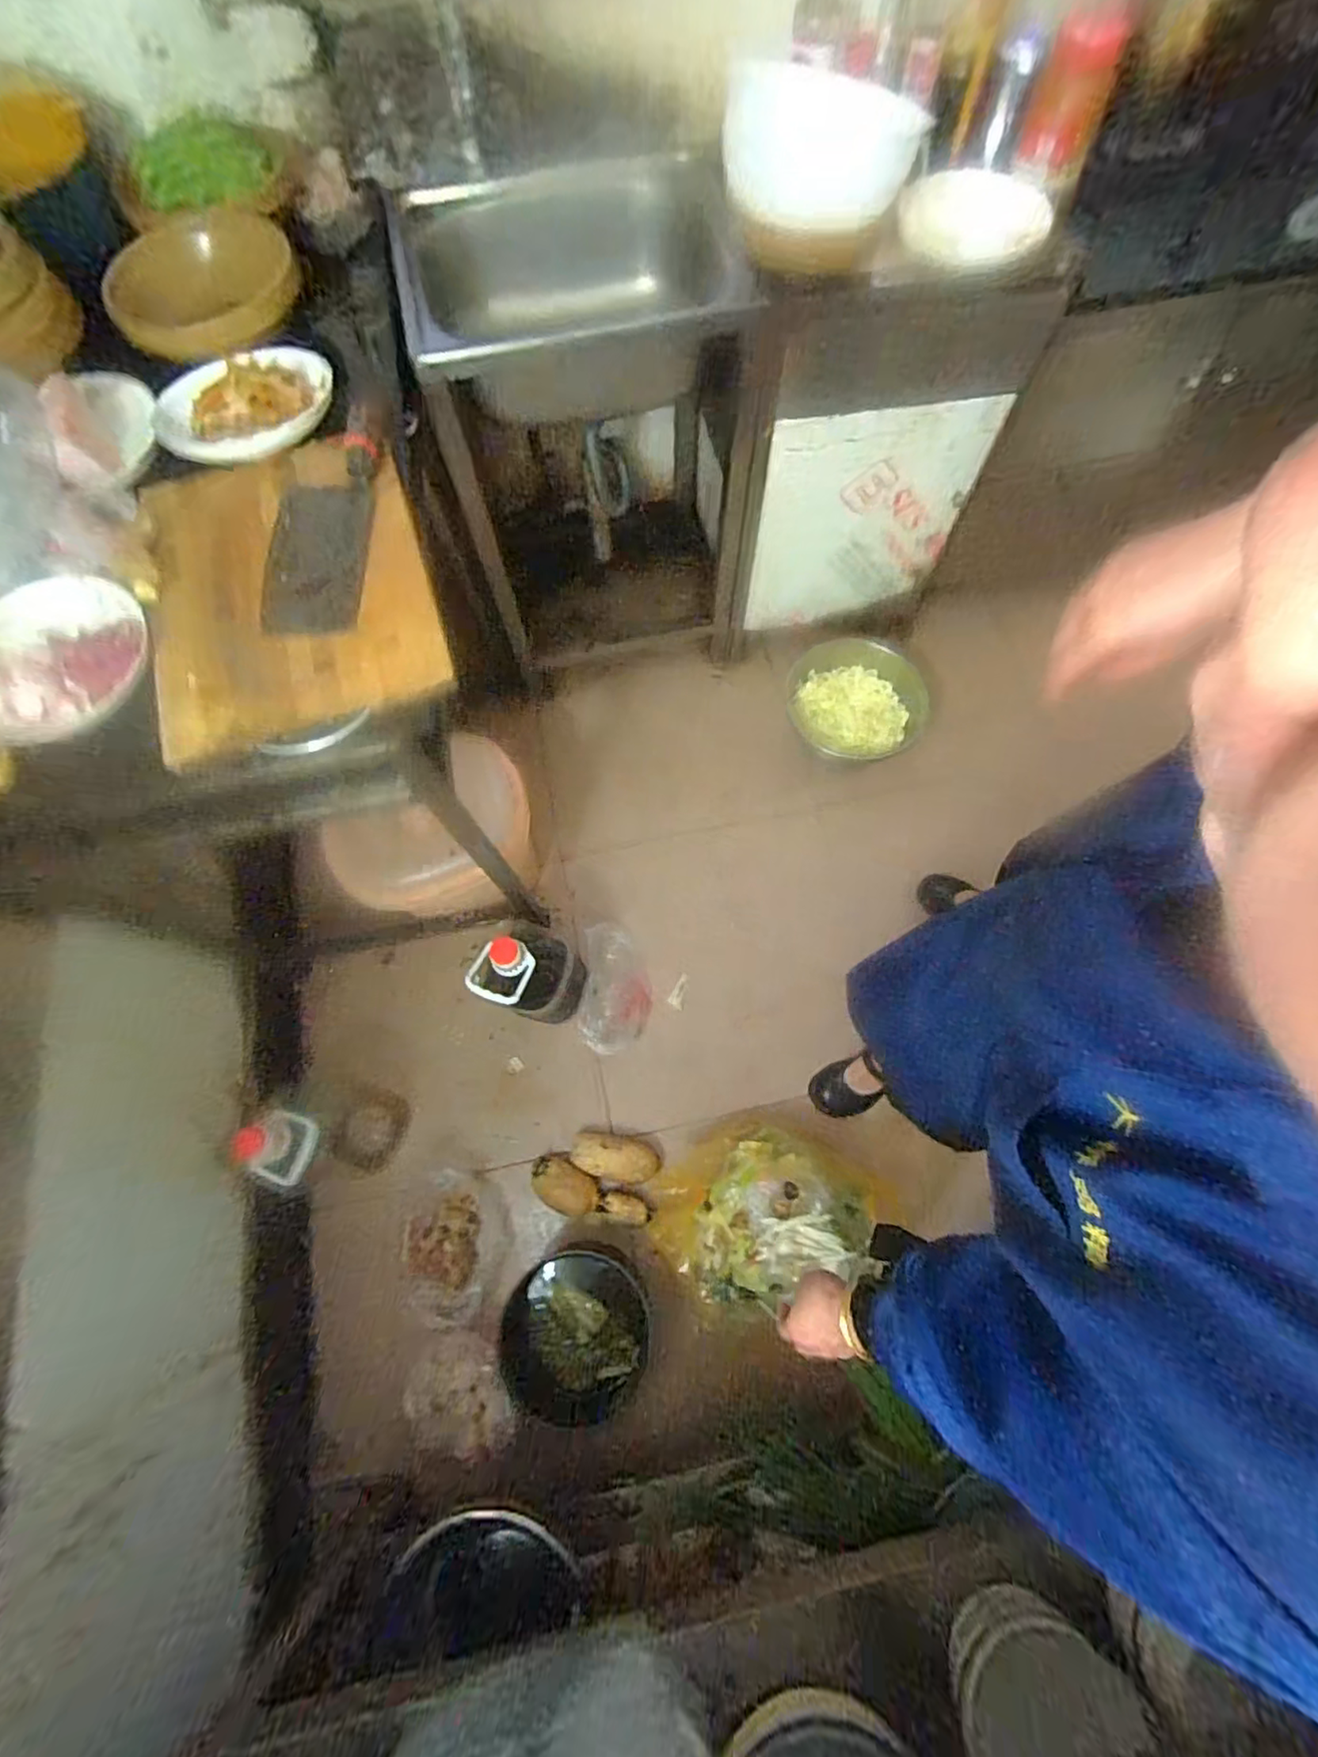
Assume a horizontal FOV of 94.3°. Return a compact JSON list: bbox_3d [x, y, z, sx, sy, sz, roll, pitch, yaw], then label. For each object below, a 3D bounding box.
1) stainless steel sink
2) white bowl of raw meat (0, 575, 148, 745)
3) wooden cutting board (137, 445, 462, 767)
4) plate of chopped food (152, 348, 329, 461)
[{"bbox_3d":[-0.133,-0.889,0.942,0.502,0.168,0.396,-13,71,-4],"label":"stainless steel sink"},{"bbox_3d":[-0.587,-0.212,0.600,0.186,0.040,0.189,-3,67,7],"label":"white bowl of raw meat"},{"bbox_3d":[-0.385,-0.309,0.629,0.276,0.030,0.353,-18,71,-5],"label":"wooden cutting board"},{"bbox_3d":[-0.473,-0.544,0.695,0.188,0.031,0.196,0,71,1],"label":"plate of chopped food"}]

